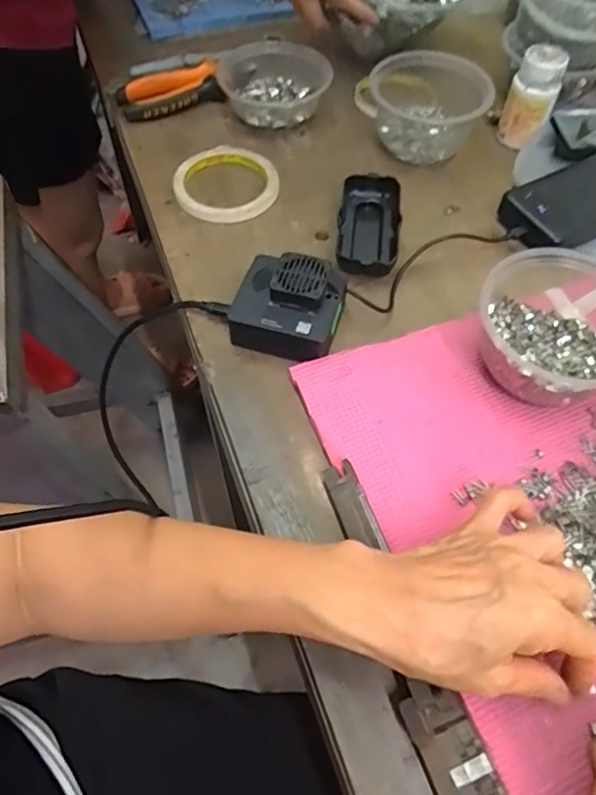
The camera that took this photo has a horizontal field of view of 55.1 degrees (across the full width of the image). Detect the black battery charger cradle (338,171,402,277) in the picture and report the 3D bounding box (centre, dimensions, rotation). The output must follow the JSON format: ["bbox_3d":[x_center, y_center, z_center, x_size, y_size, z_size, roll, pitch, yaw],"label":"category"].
[{"bbox_3d":[0.062,-0.148,0.501,0.052,0.025,0.115,6,59,5],"label":"black battery charger cradle"}]

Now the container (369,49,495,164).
[{"bbox_3d":[0.129,-0.292,0.570,0.107,0.063,0.107,0,59,1],"label":"container"}]

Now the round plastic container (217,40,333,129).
[{"bbox_3d":[-0.025,-0.332,0.601,0.109,0.045,0.109,0,59,1],"label":"round plastic container"}]

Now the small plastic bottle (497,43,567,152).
[{"bbox_3d":[0.226,-0.290,0.553,0.043,0.078,0.041,22,62,13],"label":"small plastic bottle"}]

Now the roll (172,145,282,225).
[{"bbox_3d":[-0.067,-0.203,0.543,0.096,0.015,0.096,0,59,1],"label":"roll"}]

